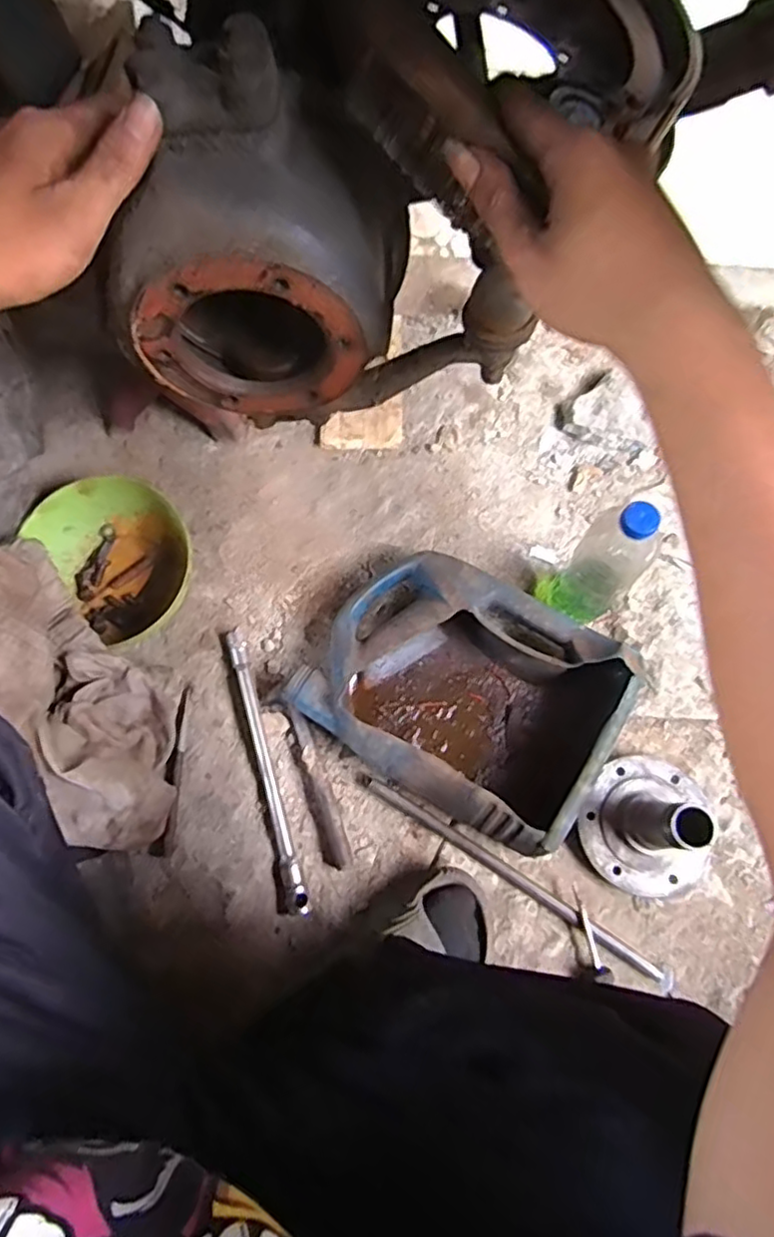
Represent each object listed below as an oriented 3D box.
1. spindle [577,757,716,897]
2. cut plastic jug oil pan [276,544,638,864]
[{"bbox_3d":[0.266,0.203,0.627,0.122,0.130,0.132,0,74,1],"label":"spindle"},{"bbox_3d":[0.082,0.072,0.702,0.310,0.090,0.244,30,76,9],"label":"cut plastic jug oil pan"}]

